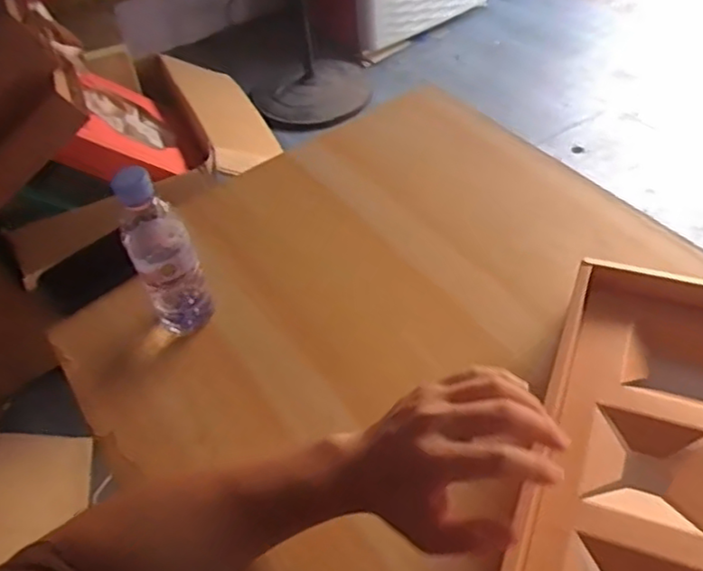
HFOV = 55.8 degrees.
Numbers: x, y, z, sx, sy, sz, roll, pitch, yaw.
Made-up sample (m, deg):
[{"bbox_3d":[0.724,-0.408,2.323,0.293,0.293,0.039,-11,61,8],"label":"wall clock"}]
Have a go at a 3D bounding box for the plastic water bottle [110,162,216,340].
[{"bbox_3d":[-0.177,-0.032,0.618,0.056,0.174,0.057,-22,49,-14],"label":"plastic water bottle"}]

